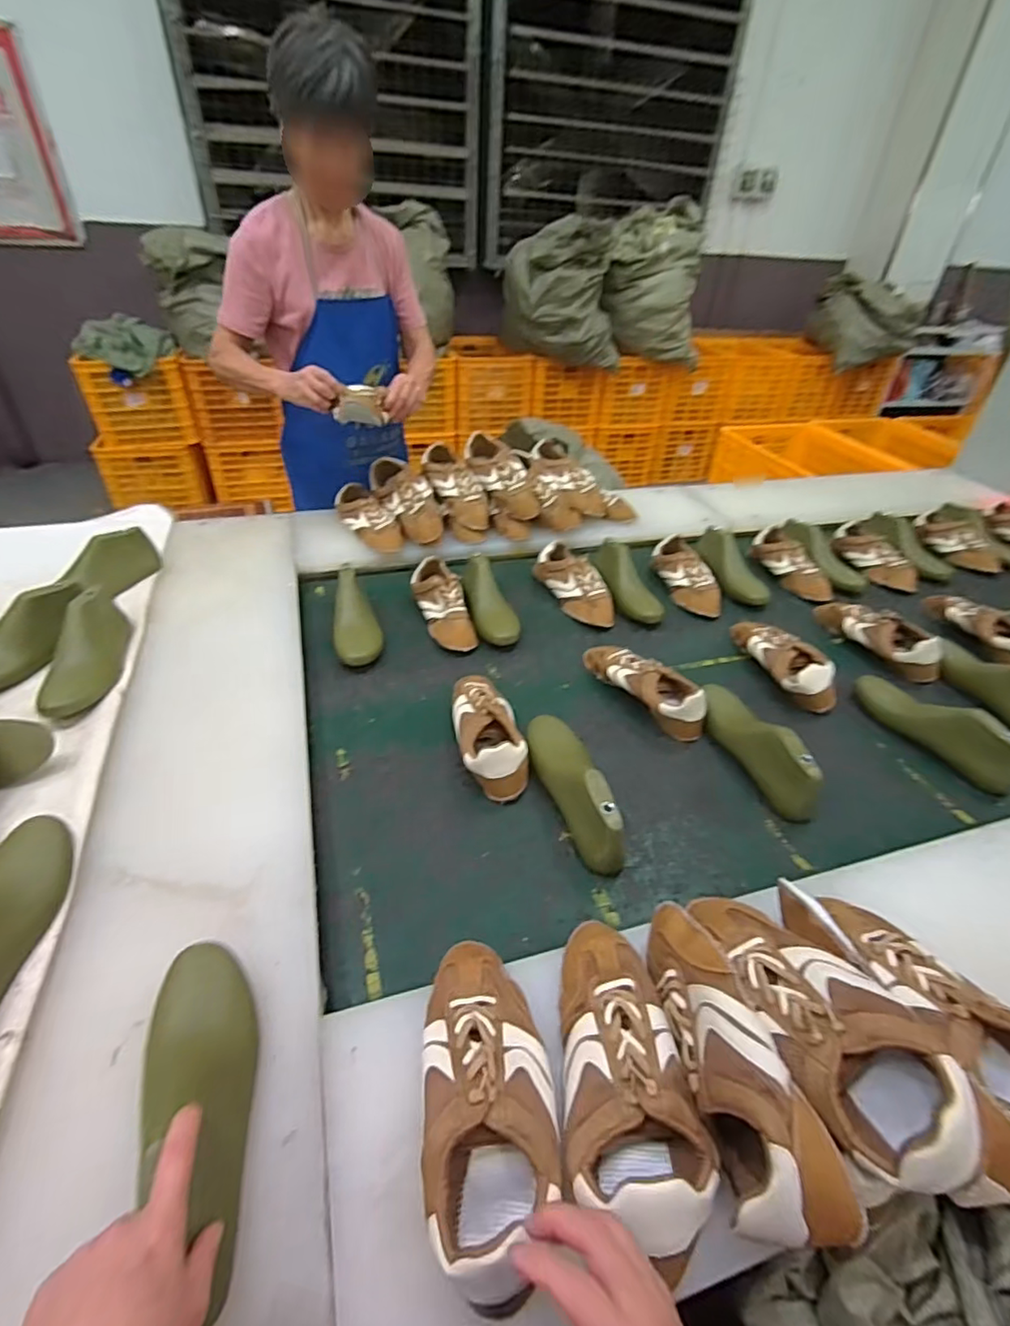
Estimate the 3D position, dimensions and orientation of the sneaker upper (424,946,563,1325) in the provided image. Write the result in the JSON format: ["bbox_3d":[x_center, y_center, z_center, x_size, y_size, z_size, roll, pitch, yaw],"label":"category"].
[{"bbox_3d":[-0.013,0.326,0.451,0.097,0.065,0.211,0,38,-7],"label":"sneaker upper"}]

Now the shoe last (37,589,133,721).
[{"bbox_3d":[-0.595,-0.013,0.832,0.079,0.075,0.225,-3,50,-10],"label":"shoe last"}]

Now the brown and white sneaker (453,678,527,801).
[{"bbox_3d":[-0.026,0.088,0.823,0.089,0.070,0.225,-3,38,-10],"label":"brown and white sneaker"}]

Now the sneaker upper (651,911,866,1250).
[{"bbox_3d":[0.177,0.307,0.456,0.069,0.088,0.224,-2,38,-9],"label":"sneaker upper"}]

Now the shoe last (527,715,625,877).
[{"bbox_3d":[0.091,0.150,0.744,0.067,0.086,0.243,-9,39,-17],"label":"shoe last"}]

